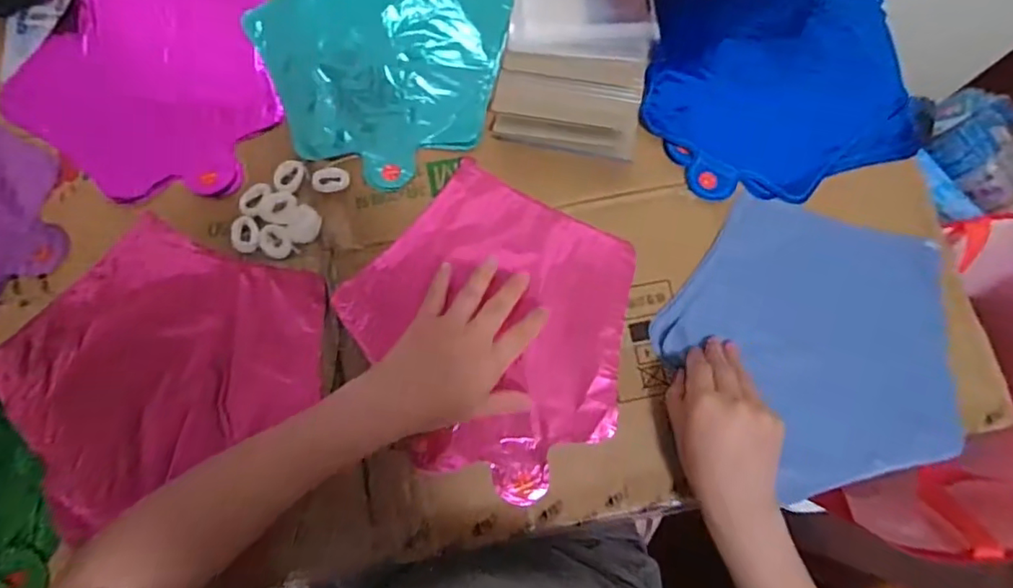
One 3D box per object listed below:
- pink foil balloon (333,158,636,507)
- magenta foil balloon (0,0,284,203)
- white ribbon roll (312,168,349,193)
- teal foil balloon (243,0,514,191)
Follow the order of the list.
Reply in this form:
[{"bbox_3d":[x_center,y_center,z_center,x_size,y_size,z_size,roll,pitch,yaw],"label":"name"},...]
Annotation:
[{"bbox_3d":[-0.012,0.027,0.466,0.227,0.025,0.220,27,77,5],"label":"pink foil balloon"},{"bbox_3d":[-0.304,-0.197,0.517,0.218,0.016,0.230,0,76,-1],"label":"magenta foil balloon"},{"bbox_3d":[-0.145,-0.095,0.479,0.029,0.006,0.022,-7,76,-3],"label":"white ribbon roll"},{"bbox_3d":[-0.115,-0.218,0.520,0.223,0.006,0.222,27,77,5],"label":"teal foil balloon"}]

